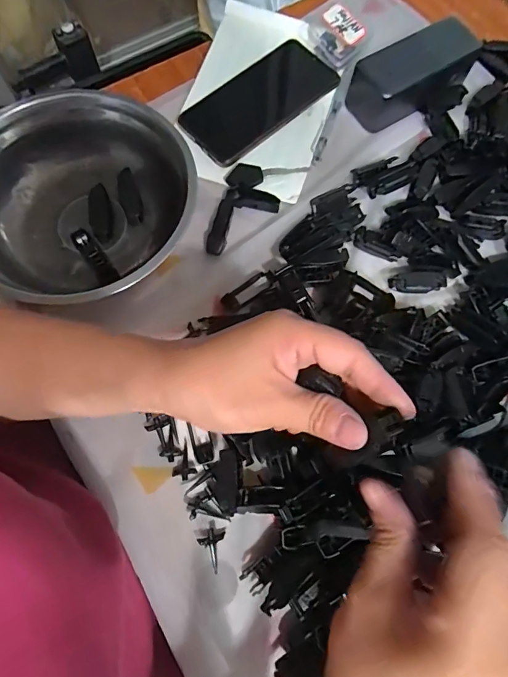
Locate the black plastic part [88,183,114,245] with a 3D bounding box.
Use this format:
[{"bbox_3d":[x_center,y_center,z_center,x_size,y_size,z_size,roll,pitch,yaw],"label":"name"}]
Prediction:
[{"bbox_3d":[-0.148,-0.122,0.394,0.022,0.008,0.062,-11,74,-4],"label":"black plastic part"}]

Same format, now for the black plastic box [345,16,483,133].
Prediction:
[{"bbox_3d":[0.164,-0.273,0.423,0.124,0.042,0.068,-30,76,-8],"label":"black plastic box"}]

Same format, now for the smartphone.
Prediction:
[{"bbox_3d":[0.007,-0.252,0.435,0.165,0.009,0.080,-40,78,-12],"label":"smartphone"}]

